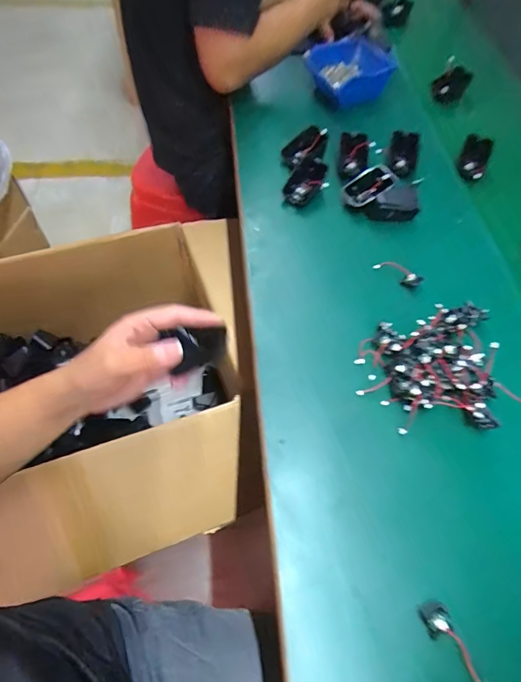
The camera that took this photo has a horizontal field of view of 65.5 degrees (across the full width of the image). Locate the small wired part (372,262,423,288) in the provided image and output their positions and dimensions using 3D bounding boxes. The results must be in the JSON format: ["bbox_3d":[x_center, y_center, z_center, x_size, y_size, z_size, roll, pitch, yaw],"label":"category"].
[{"bbox_3d":[0.179,-0.090,0.527,0.062,0.012,0.027,27,62,12],"label":"small wired part"}]

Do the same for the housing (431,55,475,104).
[{"bbox_3d":[0.353,-0.474,0.755,0.060,0.071,0.030,23,62,9],"label":"housing"}]

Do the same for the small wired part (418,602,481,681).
[{"bbox_3d":[0.156,0.250,0.328,0.023,0.012,0.066,-17,63,-13],"label":"small wired part"}]

